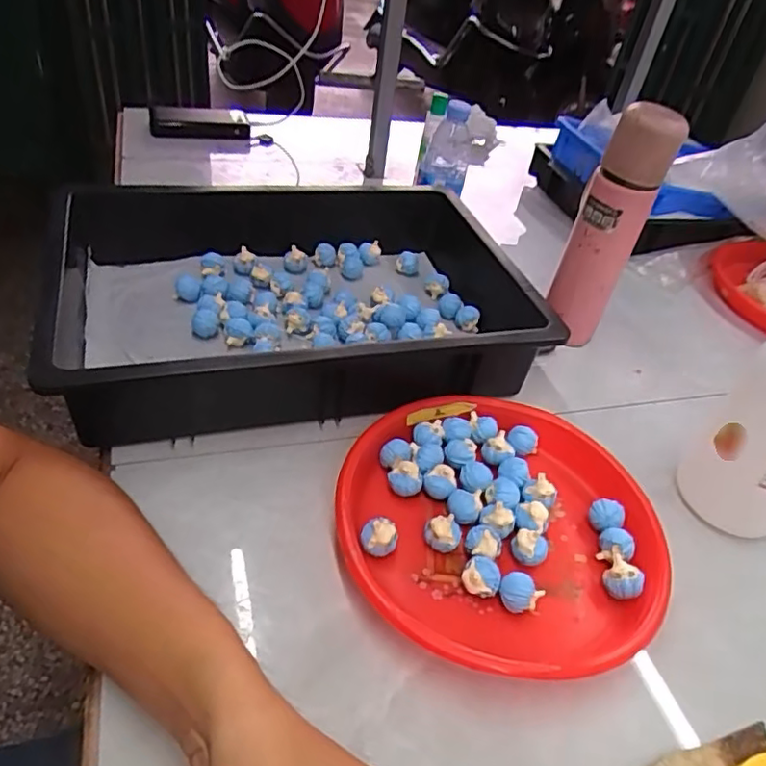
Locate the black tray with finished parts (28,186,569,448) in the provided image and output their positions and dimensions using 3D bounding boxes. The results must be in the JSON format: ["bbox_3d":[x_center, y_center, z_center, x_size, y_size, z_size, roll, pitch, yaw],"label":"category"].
[{"bbox_3d":[-0.081,-0.093,0.627,0.442,0.103,0.310,-6,43,-17],"label":"black tray with finished parts"}]

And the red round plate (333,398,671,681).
[{"bbox_3d":[0.090,0.107,0.480,0.246,0.036,0.241,6,41,-5],"label":"red round plate"}]

